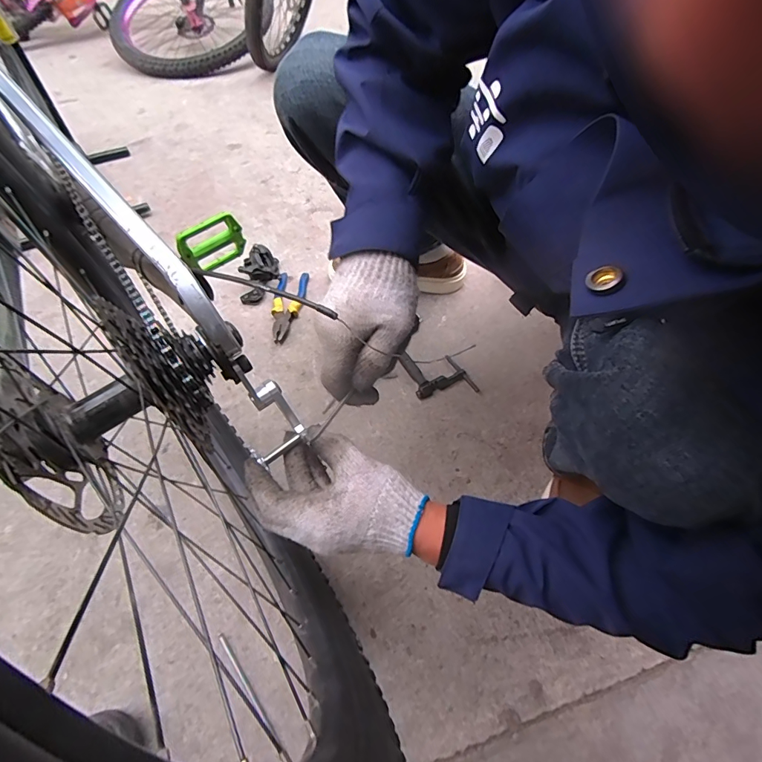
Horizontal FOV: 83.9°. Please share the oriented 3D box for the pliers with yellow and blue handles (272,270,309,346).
[{"bbox_3d":[-0.189,-0.155,0.861,0.058,0.024,0.198,1,53,0],"label":"pliers with yellow and blue handles"}]

